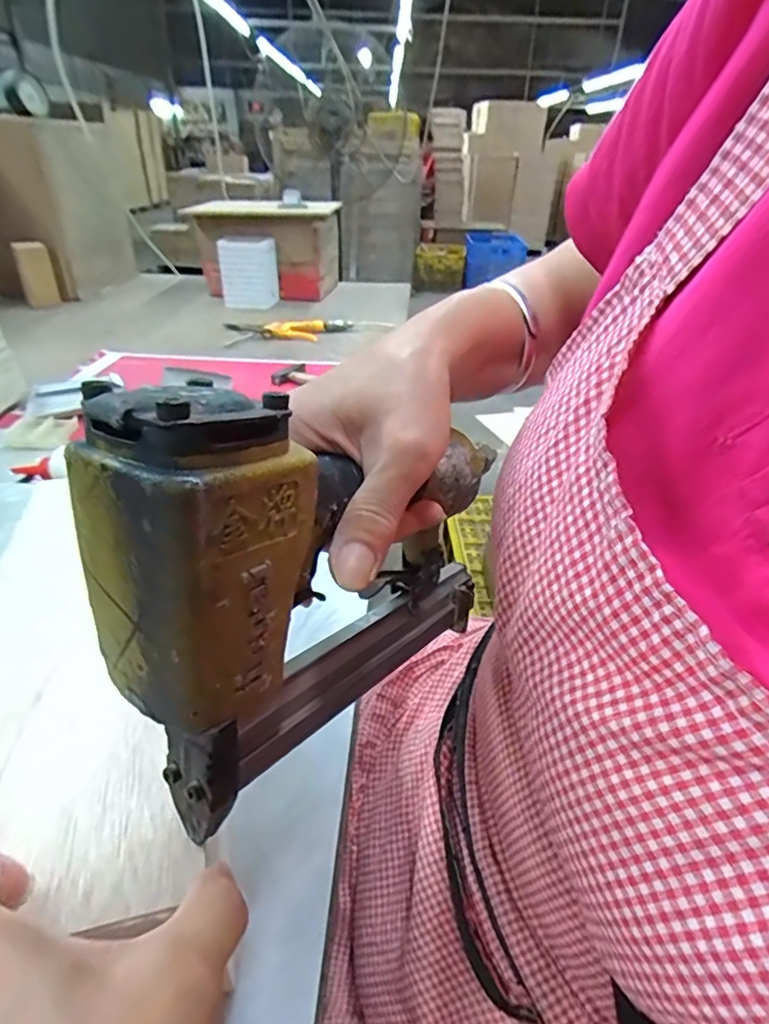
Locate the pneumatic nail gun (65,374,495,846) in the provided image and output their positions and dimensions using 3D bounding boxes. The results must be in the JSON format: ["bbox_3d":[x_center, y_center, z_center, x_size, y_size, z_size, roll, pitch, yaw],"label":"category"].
[{"bbox_3d":[-0.017,0.014,0.240,0.048,0.174,0.194,23,37,29],"label":"pneumatic nail gun"}]

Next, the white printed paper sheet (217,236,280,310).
[{"bbox_3d":[-0.324,-0.572,1.354,0.152,0.164,0.037,-22,36,-34],"label":"white printed paper sheet"}]

